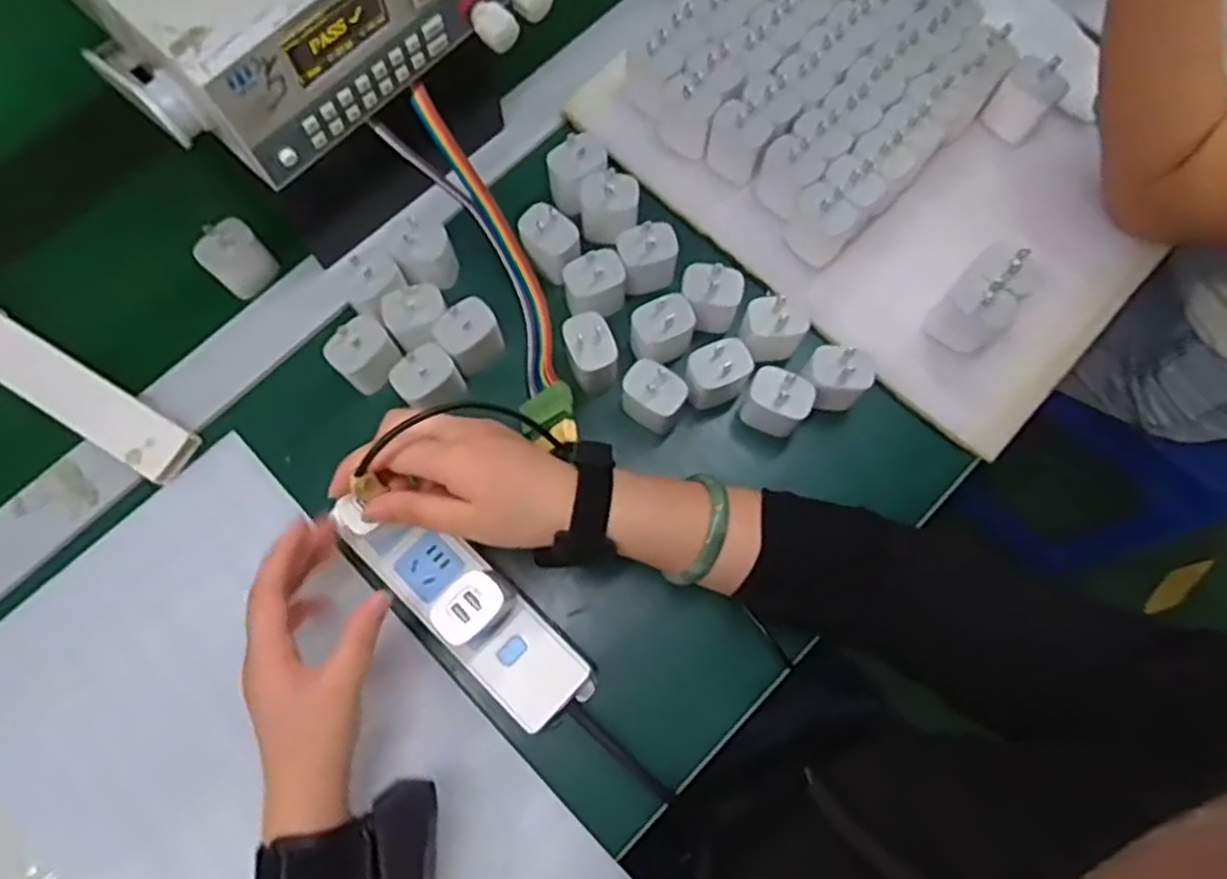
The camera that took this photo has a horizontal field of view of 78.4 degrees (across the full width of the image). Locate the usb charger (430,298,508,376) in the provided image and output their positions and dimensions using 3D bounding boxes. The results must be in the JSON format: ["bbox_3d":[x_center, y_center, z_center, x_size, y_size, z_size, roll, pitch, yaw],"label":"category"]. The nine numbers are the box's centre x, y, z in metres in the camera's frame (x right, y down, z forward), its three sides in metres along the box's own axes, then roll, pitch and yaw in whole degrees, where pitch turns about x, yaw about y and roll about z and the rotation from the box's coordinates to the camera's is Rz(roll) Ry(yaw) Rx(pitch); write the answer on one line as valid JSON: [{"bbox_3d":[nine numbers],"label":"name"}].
[{"bbox_3d":[-0.099,-0.071,0.521,0.041,0.055,0.028,-36,78,-9],"label":"usb charger"}]

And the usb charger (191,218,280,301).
[{"bbox_3d":[-0.272,-0.130,0.548,0.026,0.060,0.040,36,78,9],"label":"usb charger"}]

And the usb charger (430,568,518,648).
[{"bbox_3d":[-0.082,0.098,0.447,0.029,0.050,0.044,38,78,9],"label":"usb charger"}]

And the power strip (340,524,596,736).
[{"bbox_3d":[-0.089,0.109,0.478,0.170,0.025,0.053,42,79,9],"label":"power strip"}]

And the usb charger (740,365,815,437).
[{"bbox_3d":[0.109,-0.025,0.508,0.041,0.054,0.031,35,78,8],"label":"usb charger"}]

